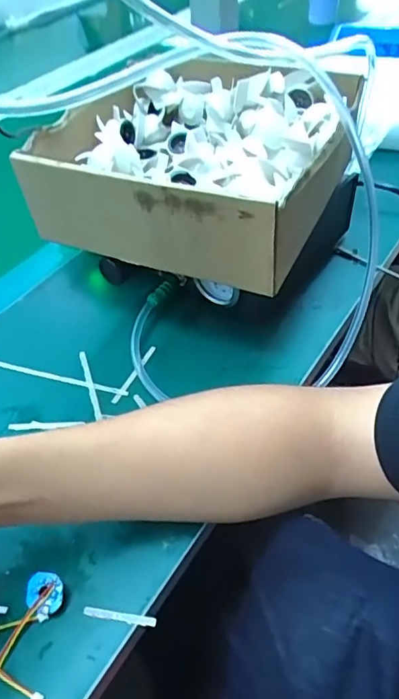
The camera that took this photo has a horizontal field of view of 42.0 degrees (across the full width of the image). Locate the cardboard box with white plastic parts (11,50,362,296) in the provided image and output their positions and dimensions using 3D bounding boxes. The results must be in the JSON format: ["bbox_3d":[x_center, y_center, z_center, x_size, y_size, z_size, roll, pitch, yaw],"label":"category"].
[{"bbox_3d":[-0.001,-0.140,0.390,0.194,0.070,0.183,16,50,21],"label":"cardboard box with white plastic parts"}]

